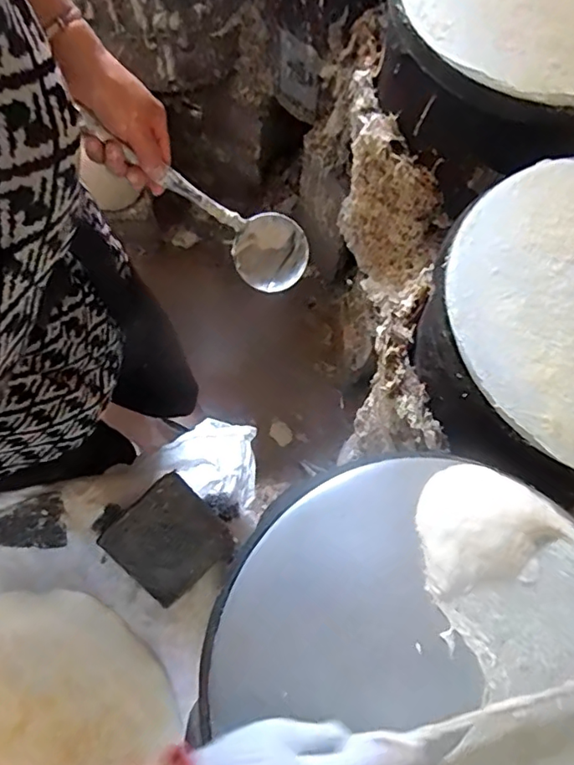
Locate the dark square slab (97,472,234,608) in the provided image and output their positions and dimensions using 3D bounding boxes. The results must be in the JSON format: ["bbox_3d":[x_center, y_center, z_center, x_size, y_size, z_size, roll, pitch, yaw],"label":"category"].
[{"bbox_3d":[-0.152,0.200,0.705,0.128,0.023,0.127,-43,96,-6],"label":"dark square slab"}]

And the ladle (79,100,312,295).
[{"bbox_3d":[-0.095,-0.207,0.634,0.078,0.293,0.080,-5,64,43],"label":"ladle"}]

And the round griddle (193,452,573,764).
[{"bbox_3d":[0.124,0.242,0.448,0.345,0.036,0.362,1,71,-2],"label":"round griddle"}]

